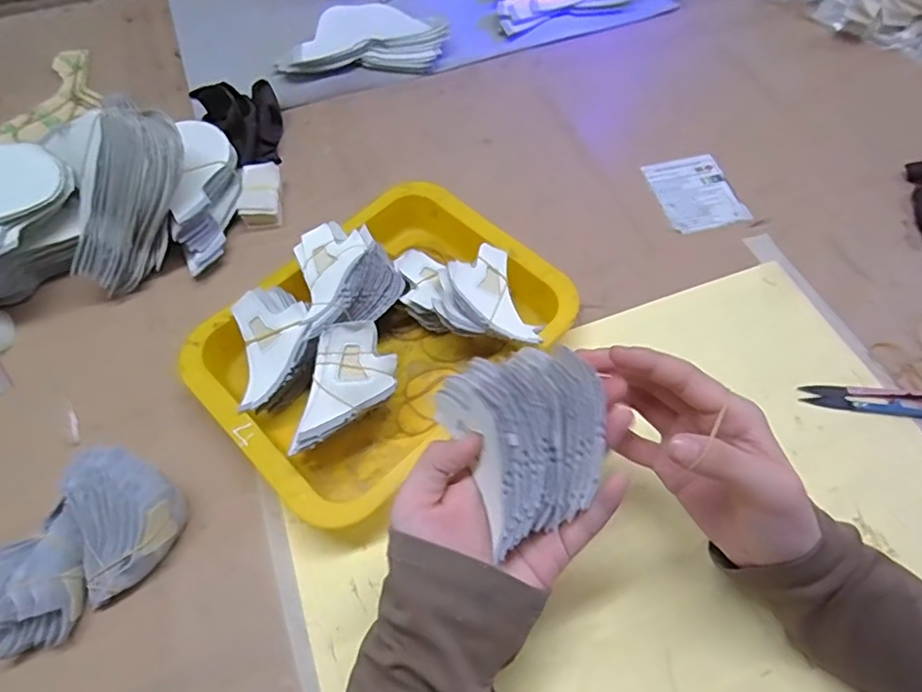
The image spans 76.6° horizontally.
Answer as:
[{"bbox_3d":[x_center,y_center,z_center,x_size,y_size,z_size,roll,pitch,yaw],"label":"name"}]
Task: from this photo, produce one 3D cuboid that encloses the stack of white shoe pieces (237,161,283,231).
[{"bbox_3d":[-0.185,-0.139,0.545,0.035,0.026,0.059,-4,60,-1],"label":"stack of white shoe pieces"}]

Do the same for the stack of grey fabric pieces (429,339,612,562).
[{"bbox_3d":[0.035,0.042,0.288,0.072,0.048,0.082,-21,62,-11],"label":"stack of grey fabric pieces"}]

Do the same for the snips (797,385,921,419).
[{"bbox_3d":[0.311,0.039,0.435,0.102,0.013,0.022,7,61,5],"label":"snips"}]

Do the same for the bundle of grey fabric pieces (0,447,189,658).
[{"bbox_3d":[-0.241,0.132,0.369,0.075,0.059,0.128,29,65,16],"label":"bundle of grey fabric pieces"}]

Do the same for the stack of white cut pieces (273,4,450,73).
[{"bbox_3d":[-0.110,-0.349,0.666,0.180,0.032,0.092,-7,60,-3],"label":"stack of white cut pieces"}]

